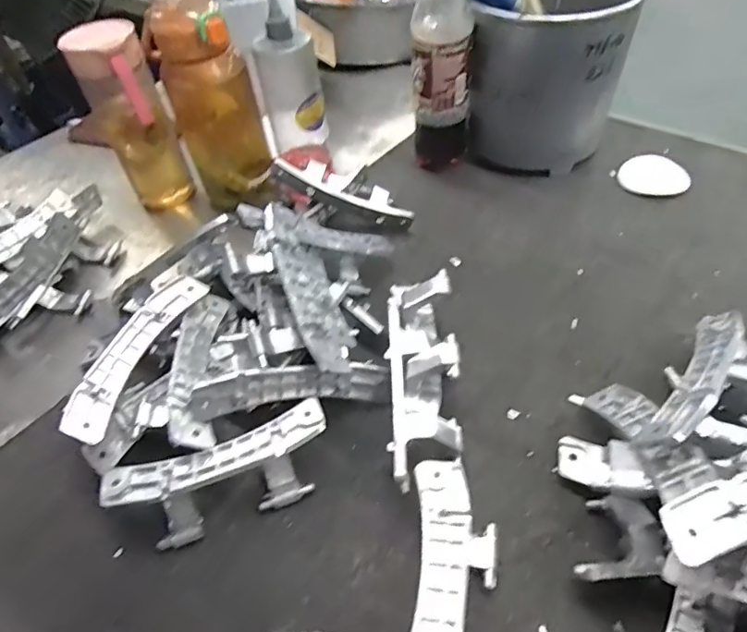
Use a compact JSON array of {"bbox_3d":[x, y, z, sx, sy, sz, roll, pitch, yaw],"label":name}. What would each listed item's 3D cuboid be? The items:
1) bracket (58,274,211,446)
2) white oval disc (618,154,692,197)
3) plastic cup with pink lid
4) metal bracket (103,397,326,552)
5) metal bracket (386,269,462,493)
[{"bbox_3d":[-0.184,0.026,0.403,0.030,0.021,0.150,11,50,16],"label":"bracket"},{"bbox_3d":[0.314,-0.157,0.583,0.070,0.012,0.073,22,54,24],"label":"white oval disc"},{"bbox_3d":[-0.273,-0.212,0.577,0.076,0.202,0.078,0,48,0],"label":"plastic cup with pink lid"},{"bbox_3d":[-0.103,0.115,0.368,0.152,0.044,0.052,-19,50,-10],"label":"metal bracket"},{"bbox_3d":[0.039,0.040,0.409,0.052,0.045,0.189,-4,49,3],"label":"metal bracket"}]

